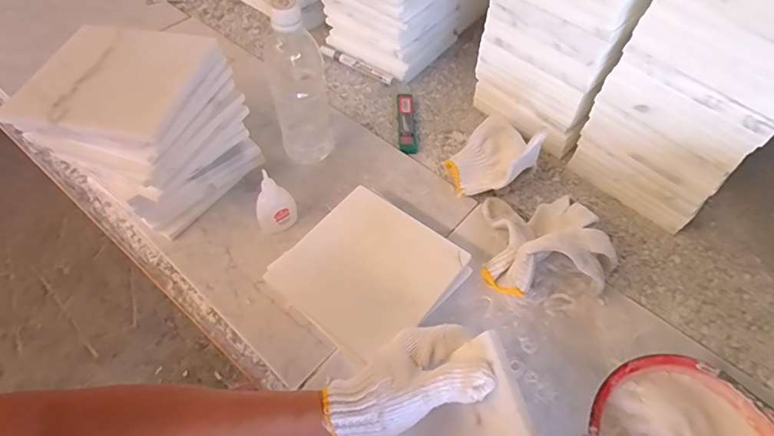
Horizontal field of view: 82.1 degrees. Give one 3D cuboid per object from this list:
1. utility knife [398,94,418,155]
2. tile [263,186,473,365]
[{"bbox_3d":[0.028,-0.138,0.637,0.024,0.012,0.117,-2,55,0],"label":"utility knife"},{"bbox_3d":[-0.018,0.056,0.465,0.155,0.015,0.153,38,76,16],"label":"tile"}]

